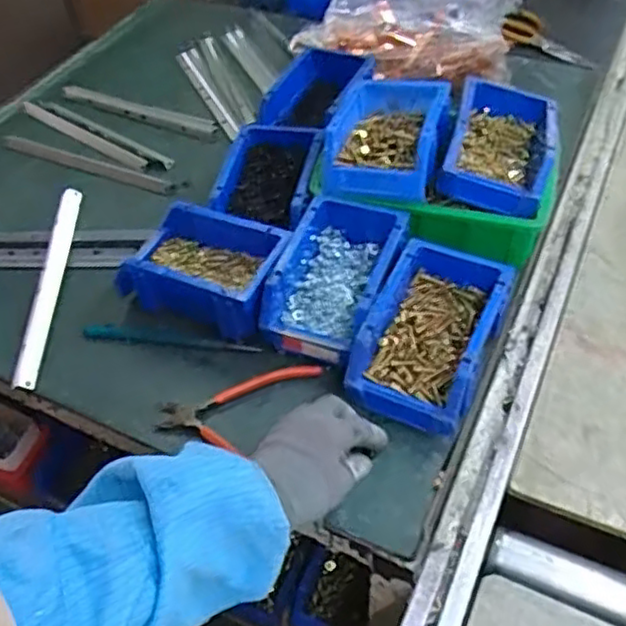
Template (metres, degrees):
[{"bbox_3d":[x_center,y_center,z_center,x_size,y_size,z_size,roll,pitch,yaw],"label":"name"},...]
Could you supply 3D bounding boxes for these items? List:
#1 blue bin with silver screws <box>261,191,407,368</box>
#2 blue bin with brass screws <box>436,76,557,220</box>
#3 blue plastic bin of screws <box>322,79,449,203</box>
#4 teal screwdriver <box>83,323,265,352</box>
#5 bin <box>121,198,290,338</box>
[{"bbox_3d":[0.020,-0.035,0.662,0.110,0.062,0.163,15,52,18],"label":"blue bin with silver screws"},{"bbox_3d":[0.192,-0.182,0.693,0.110,0.061,0.167,9,51,13],"label":"blue bin with brass screws"},{"bbox_3d":[0.076,-0.180,0.711,0.120,0.062,0.146,9,51,13],"label":"blue plastic bin of screws"},{"bbox_3d":[-0.143,0.025,0.675,0.181,0.009,0.022,4,50,9],"label":"teal screwdriver"},{"bbox_3d":[-0.113,-0.042,0.686,0.161,0.072,0.111,11,51,14],"label":"bin"}]

